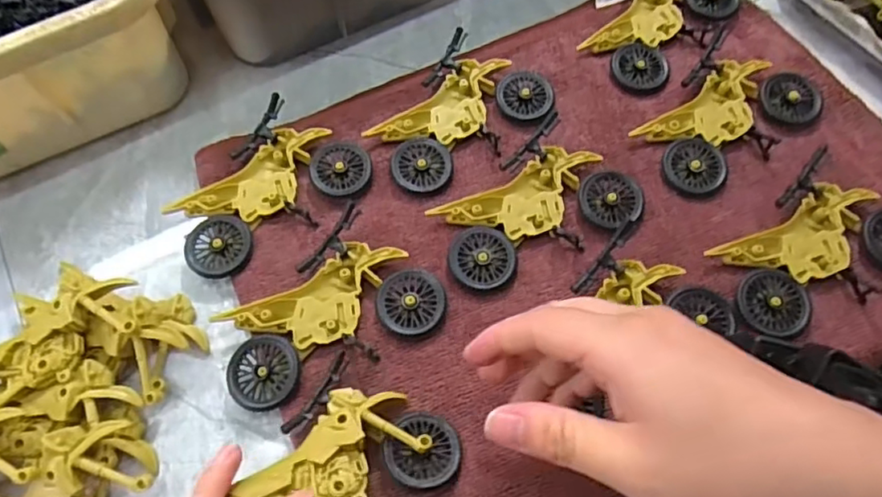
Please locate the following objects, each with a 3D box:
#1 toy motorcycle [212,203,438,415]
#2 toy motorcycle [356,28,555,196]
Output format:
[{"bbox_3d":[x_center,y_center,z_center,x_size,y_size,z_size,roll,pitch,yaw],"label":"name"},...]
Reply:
[{"bbox_3d":[-0.062,0.037,0.321,0.113,0.021,0.074,-38,67,-16],"label":"toy motorcycle"},{"bbox_3d":[0.008,-0.087,0.384,0.113,0.019,0.074,-40,67,-16],"label":"toy motorcycle"}]

